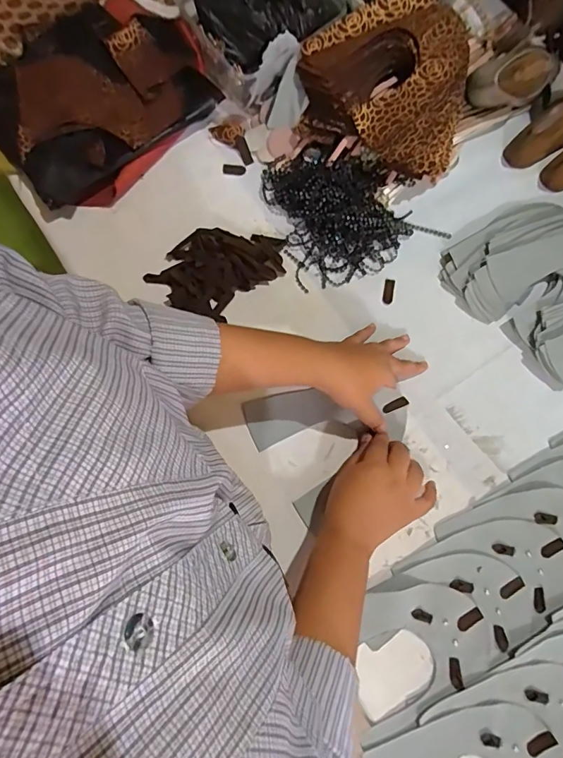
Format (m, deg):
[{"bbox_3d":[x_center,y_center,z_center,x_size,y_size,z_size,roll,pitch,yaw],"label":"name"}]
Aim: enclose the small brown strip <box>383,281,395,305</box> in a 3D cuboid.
[{"bbox_3d":[0.126,-0.102,0.520,0.012,0.004,0.031,12,77,1],"label":"small brown strip"}]

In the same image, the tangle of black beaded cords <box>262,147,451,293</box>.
[{"bbox_3d":[0.085,-0.207,0.525,0.185,0.035,0.166,-19,79,-6],"label":"tangle of black beaded cords"}]

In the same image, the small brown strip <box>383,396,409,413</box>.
[{"bbox_3d":[0.119,0.027,0.465,0.027,0.004,0.013,-30,118,9],"label":"small brown strip"}]

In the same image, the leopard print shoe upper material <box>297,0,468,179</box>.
[{"bbox_3d":[0.113,-0.330,0.505,0.177,0.058,0.182,4,77,-1],"label":"leopard print shoe upper material"}]

